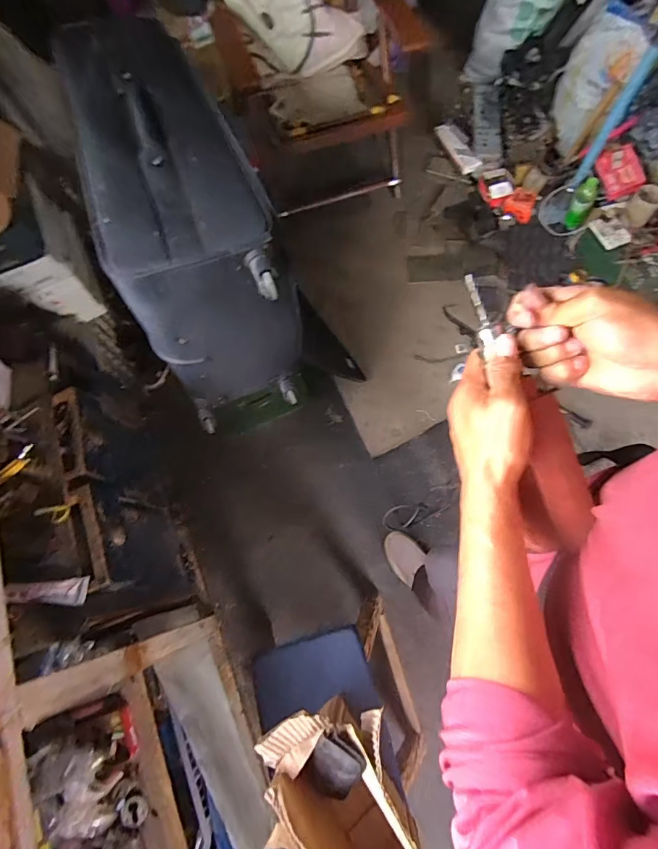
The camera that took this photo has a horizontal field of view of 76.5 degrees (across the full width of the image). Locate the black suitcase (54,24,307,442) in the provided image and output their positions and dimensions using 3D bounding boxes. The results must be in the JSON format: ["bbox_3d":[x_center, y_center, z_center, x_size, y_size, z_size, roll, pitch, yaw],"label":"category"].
[{"bbox_3d":[-0.266,-0.401,0.876,0.263,0.457,0.636,-17,72,-3],"label":"black suitcase"}]

